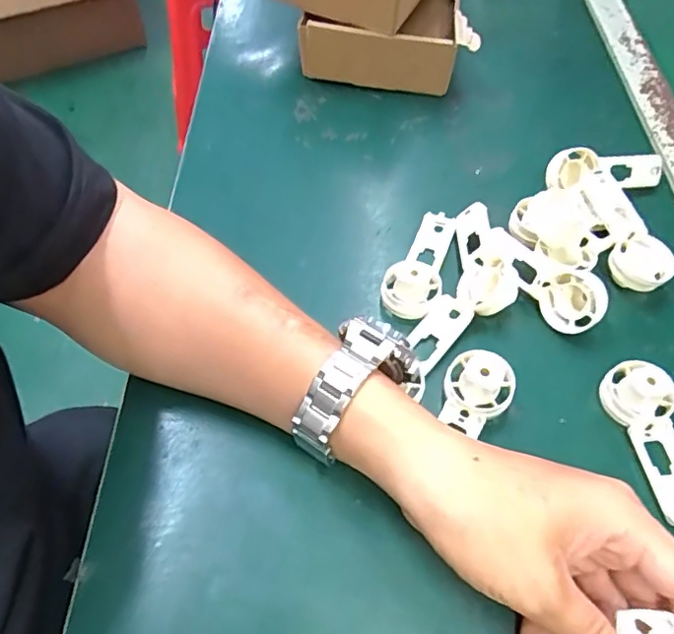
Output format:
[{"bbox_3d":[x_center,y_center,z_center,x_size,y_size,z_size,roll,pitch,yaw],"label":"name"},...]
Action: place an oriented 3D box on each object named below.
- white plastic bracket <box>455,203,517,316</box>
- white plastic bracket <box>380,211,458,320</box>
[{"bbox_3d":[0.102,-0.041,0.393,0.034,0.028,0.089,3,55,1],"label":"white plastic bracket"},{"bbox_3d":[0.058,-0.040,0.395,0.037,0.024,0.093,16,56,10],"label":"white plastic bracket"}]

